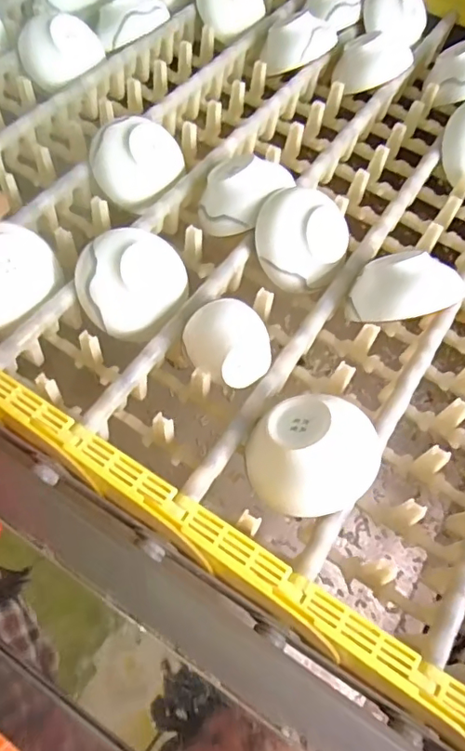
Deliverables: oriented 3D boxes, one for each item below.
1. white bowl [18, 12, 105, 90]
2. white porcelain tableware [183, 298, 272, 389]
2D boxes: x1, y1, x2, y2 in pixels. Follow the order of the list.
[{"bbox_3d":[-0.216,-0.415,0.675,0.101,0.061,0.101,-1,61,2],"label":"white bowl"},{"bbox_3d":[-0.001,-0.031,0.463,0.070,0.032,0.075,-1,61,2],"label":"white porcelain tableware"}]

